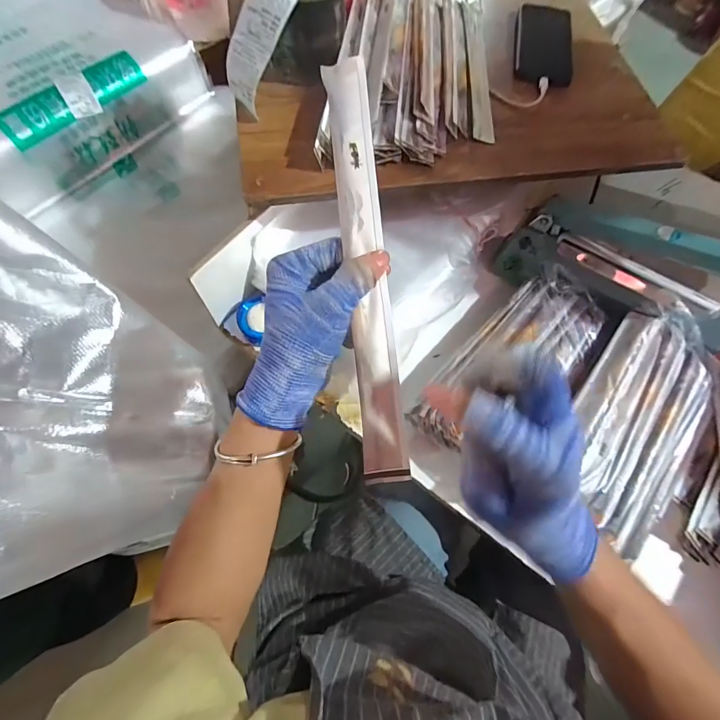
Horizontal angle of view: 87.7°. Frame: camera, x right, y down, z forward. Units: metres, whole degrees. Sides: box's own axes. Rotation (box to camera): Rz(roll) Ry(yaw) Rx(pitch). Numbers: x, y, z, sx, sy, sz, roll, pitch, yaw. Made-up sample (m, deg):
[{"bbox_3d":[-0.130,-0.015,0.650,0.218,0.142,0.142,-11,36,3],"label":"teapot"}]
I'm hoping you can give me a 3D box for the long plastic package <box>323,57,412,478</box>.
[{"bbox_3d":[0.004,-0.060,0.243,0.028,0.006,0.274,-6,88,-5],"label":"long plastic package"}]

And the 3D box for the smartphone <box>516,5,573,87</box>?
[{"bbox_3d":[0.261,-0.450,0.529,0.079,0.008,0.170,12,69,2],"label":"smartphone"}]

